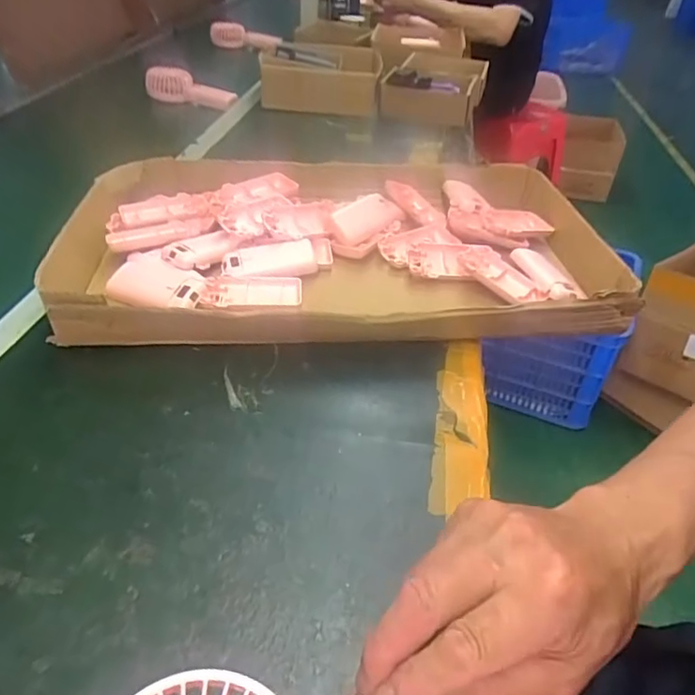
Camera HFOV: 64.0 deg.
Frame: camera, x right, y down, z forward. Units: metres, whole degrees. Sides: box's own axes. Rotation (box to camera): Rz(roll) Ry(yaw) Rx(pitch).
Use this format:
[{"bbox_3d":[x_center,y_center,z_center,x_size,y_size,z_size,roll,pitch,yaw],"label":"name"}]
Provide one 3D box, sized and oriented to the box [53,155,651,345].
[{"bbox_3d":[0.001,-0.113,0.573,0.522,0.055,0.307,-2,40,-6],"label":"box"}]

